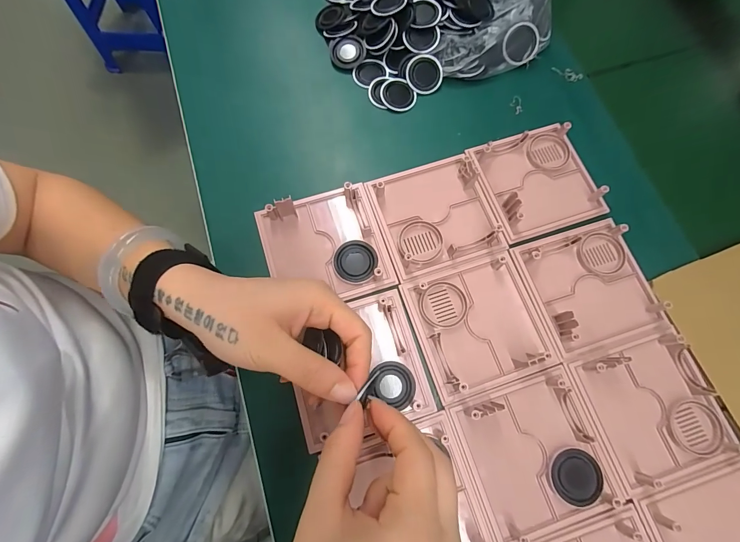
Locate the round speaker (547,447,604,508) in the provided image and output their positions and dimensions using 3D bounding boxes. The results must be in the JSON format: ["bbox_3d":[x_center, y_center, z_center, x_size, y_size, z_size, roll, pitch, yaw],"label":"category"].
[{"bbox_3d":[0.159,0.159,0.277,0.041,0.006,0.039,0,73,-1],"label":"round speaker"}]

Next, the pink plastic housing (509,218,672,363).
[{"bbox_3d":[0.198,0.011,0.314,0.104,0.020,0.107,-17,74,-6],"label":"pink plastic housing"}]

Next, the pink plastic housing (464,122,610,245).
[{"bbox_3d":[0.163,-0.091,0.345,0.104,0.020,0.107,-18,74,-7],"label":"pink plastic housing"}]

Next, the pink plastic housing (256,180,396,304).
[{"bbox_3d":[-0.042,-0.024,0.323,0.106,0.015,0.105,-17,74,-6],"label":"pink plastic housing"}]

